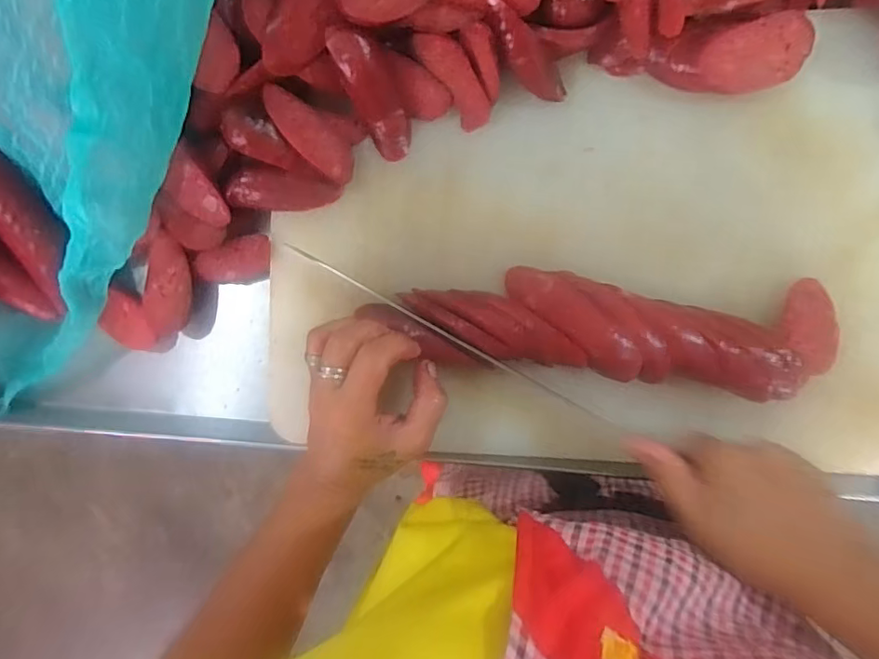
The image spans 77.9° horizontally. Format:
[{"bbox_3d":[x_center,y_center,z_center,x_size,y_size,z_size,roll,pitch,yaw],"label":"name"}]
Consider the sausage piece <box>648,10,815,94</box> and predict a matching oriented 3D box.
[{"bbox_3d":[0.187,-0.170,0.342,0.096,0.026,0.040,-9,93,8],"label":"sausage piece"}]

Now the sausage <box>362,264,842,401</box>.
[{"bbox_3d":[0.103,-0.001,0.345,0.281,0.031,0.066,5,95,5],"label":"sausage"}]

